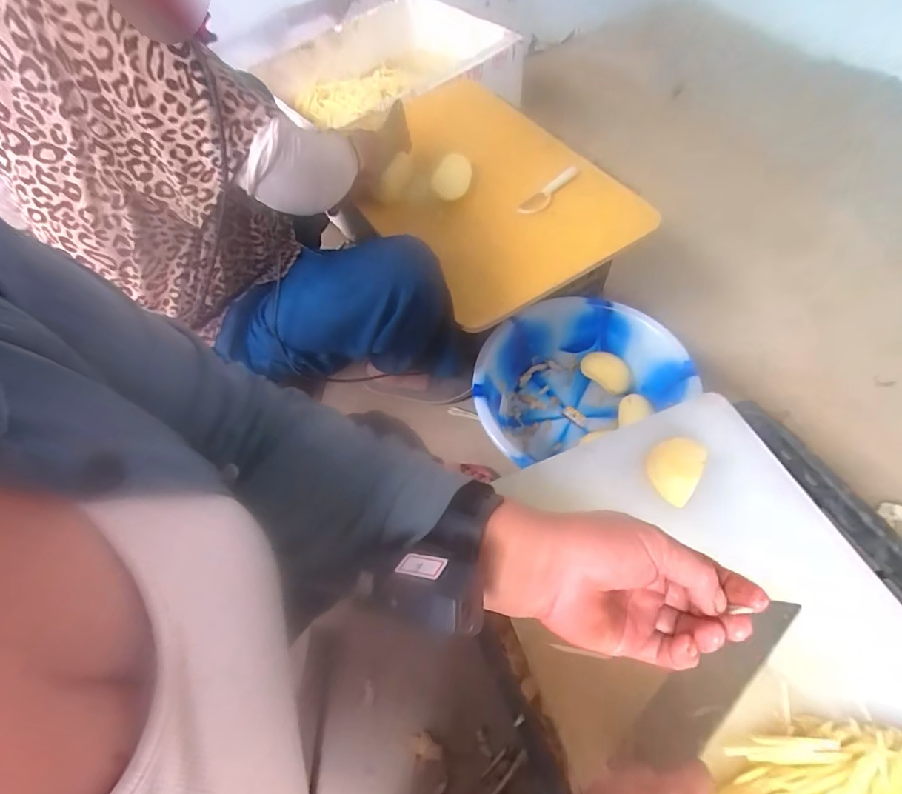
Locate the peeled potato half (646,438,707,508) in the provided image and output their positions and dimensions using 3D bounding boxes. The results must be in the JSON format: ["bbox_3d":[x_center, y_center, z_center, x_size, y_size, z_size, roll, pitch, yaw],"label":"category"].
[{"bbox_3d":[0.252,0.078,0.509,0.054,0.029,0.066,31,68,19],"label":"peeled potato half"}]

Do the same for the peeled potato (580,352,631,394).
[{"bbox_3d":[0.299,-0.046,0.874,0.098,0.058,0.047,34,67,22],"label":"peeled potato"}]

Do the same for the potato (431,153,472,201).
[{"bbox_3d":[0.001,-0.359,0.743,0.065,0.048,0.061,-4,62,2],"label":"potato"}]

